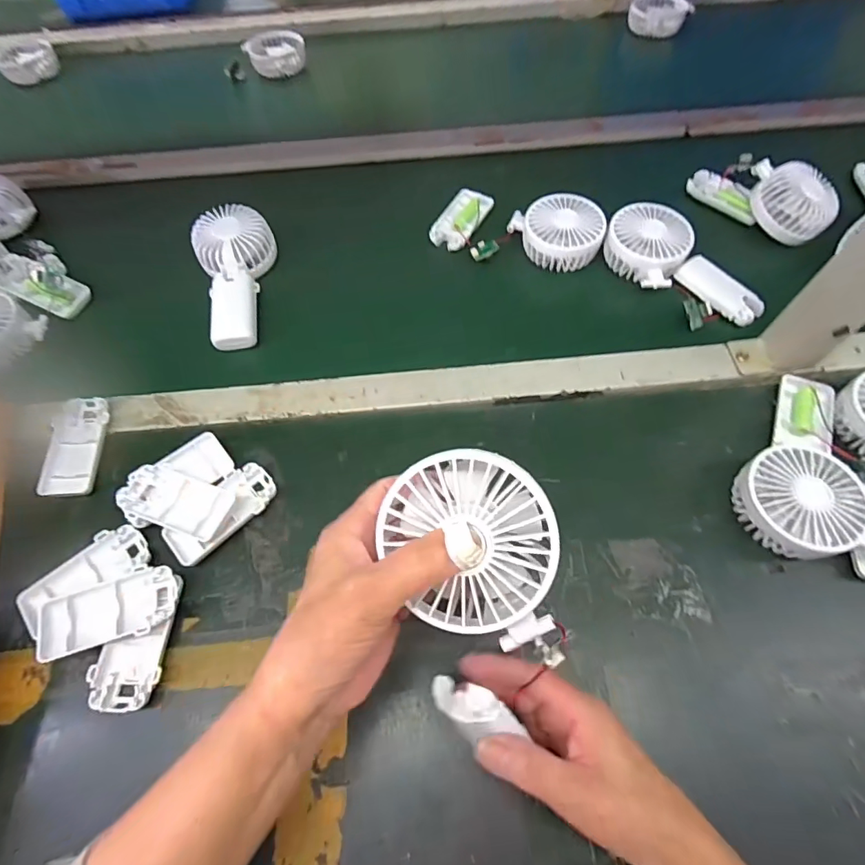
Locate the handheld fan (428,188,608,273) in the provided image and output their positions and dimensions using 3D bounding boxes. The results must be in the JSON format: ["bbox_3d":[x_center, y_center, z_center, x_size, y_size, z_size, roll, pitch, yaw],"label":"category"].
[{"bbox_3d":[0.098,-0.239,0.543,0.190,0.038,0.097,21,65,11],"label":"handheld fan"}]

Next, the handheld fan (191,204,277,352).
[{"bbox_3d":[-0.211,-0.167,0.525,0.082,0.065,0.174,-15,64,-7],"label":"handheld fan"}]

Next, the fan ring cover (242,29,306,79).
[{"bbox_3d":[-0.258,-0.626,0.775,0.093,0.034,0.089,-20,63,-8],"label":"fan ring cover"}]

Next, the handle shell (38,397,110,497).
[{"bbox_3d":[-0.332,0.013,0.438,0.042,0.013,0.095,-9,63,-4],"label":"handle shell"}]

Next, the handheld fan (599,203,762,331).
[{"bbox_3d":[0.269,-0.176,0.516,0.178,0.041,0.090,40,70,5],"label":"handheld fan"}]

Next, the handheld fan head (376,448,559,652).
[{"bbox_3d":[0.018,0.055,0.236,0.087,0.040,0.092,8,99,5],"label":"handheld fan head"}]

